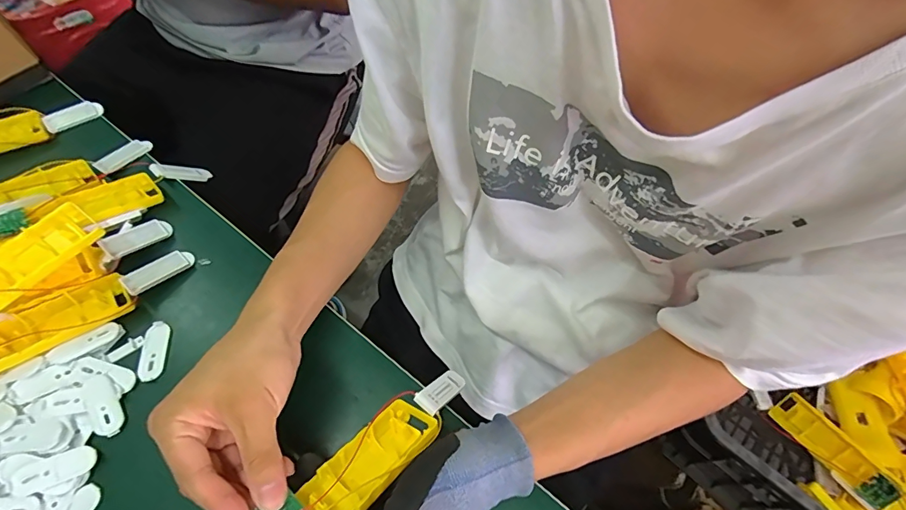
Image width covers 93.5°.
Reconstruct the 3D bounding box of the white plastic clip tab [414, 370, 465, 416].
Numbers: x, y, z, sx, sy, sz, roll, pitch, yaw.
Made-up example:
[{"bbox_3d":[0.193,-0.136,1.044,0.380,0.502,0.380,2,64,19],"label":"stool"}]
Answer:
[{"bbox_3d":[-0.008,0.109,0.346,0.020,0.005,0.056,35,25,20],"label":"white plastic clip tab"}]

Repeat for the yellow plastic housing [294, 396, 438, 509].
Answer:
[{"bbox_3d":[-0.076,0.150,0.266,0.046,0.026,0.162,35,40,20],"label":"yellow plastic housing"}]

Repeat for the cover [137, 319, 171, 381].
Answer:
[{"bbox_3d":[-0.253,0.080,0.360,0.020,0.005,0.051,-8,60,-4],"label":"cover"}]

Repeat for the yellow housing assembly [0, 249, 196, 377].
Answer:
[{"bbox_3d":[-0.330,0.055,0.354,0.212,0.034,0.046,-36,66,-18],"label":"yellow housing assembly"}]

